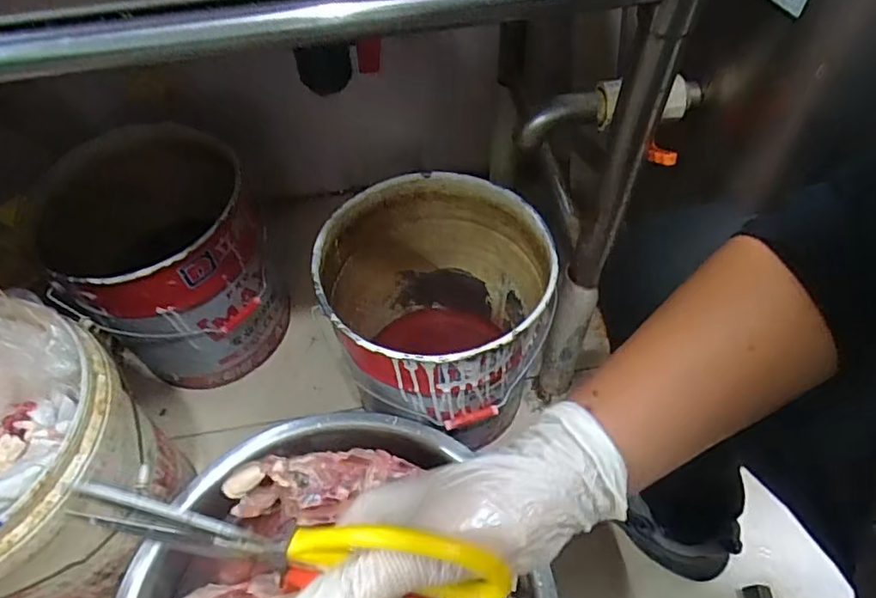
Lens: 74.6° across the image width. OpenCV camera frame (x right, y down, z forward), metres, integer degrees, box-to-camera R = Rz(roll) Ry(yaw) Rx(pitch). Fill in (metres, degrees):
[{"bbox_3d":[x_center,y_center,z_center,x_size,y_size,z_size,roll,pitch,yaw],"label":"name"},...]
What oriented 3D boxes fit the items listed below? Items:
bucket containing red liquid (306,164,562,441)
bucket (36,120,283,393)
[{"bbox_3d":[-0.003,0.035,0.789,0.276,0.296,0.259,-1,54,2],"label":"bucket containing red liquid"},{"bbox_3d":[-0.408,-0.055,0.888,0.282,0.283,0.292,-1,54,2],"label":"bucket"}]

